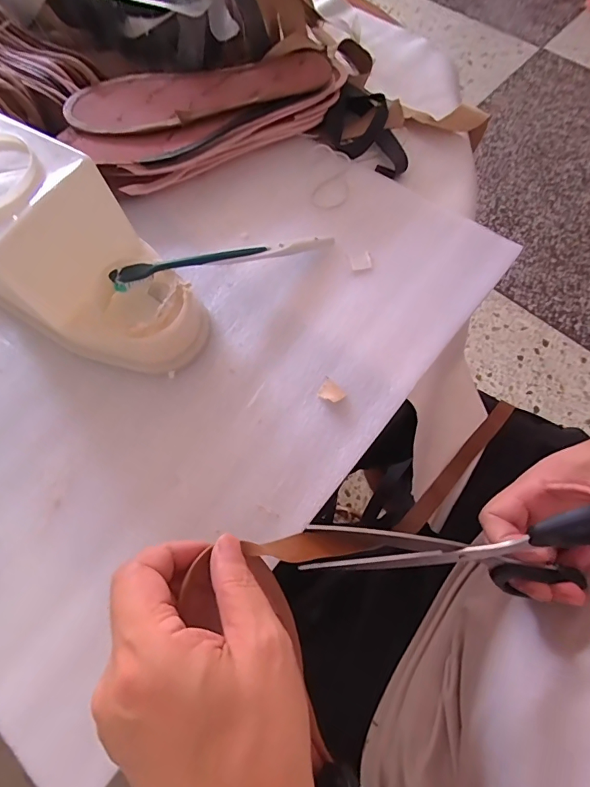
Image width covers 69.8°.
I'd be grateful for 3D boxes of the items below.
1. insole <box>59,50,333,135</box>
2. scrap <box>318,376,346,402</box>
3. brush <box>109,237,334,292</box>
[{"bbox_3d":[-0.090,-0.285,0.401,0.248,0.013,0.075,-12,72,-1],"label":"insole"},{"bbox_3d":[0.027,-0.001,0.321,0.020,0.006,0.016,40,76,16],"label":"scrap"},{"bbox_3d":[-0.053,-0.110,0.346,0.184,0.014,0.014,-17,68,-21],"label":"brush"}]

